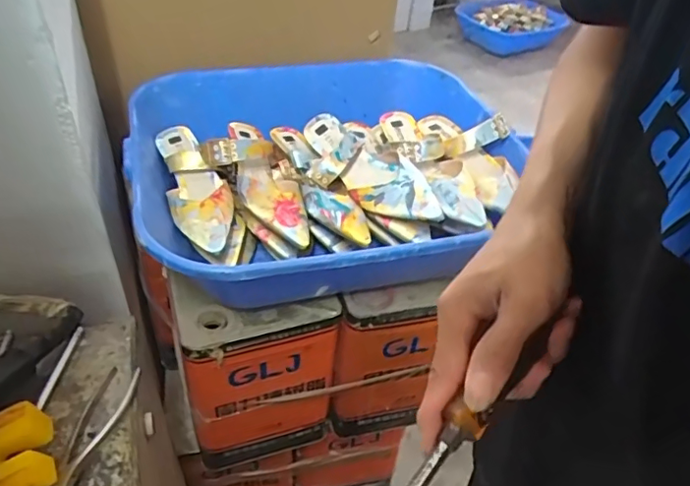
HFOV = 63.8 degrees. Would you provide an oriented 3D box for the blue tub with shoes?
[{"bbox_3d":[-0.031,-0.119,0.891,0.566,0.162,0.530,3,41,-2],"label":"blue tub with shoes"}]

